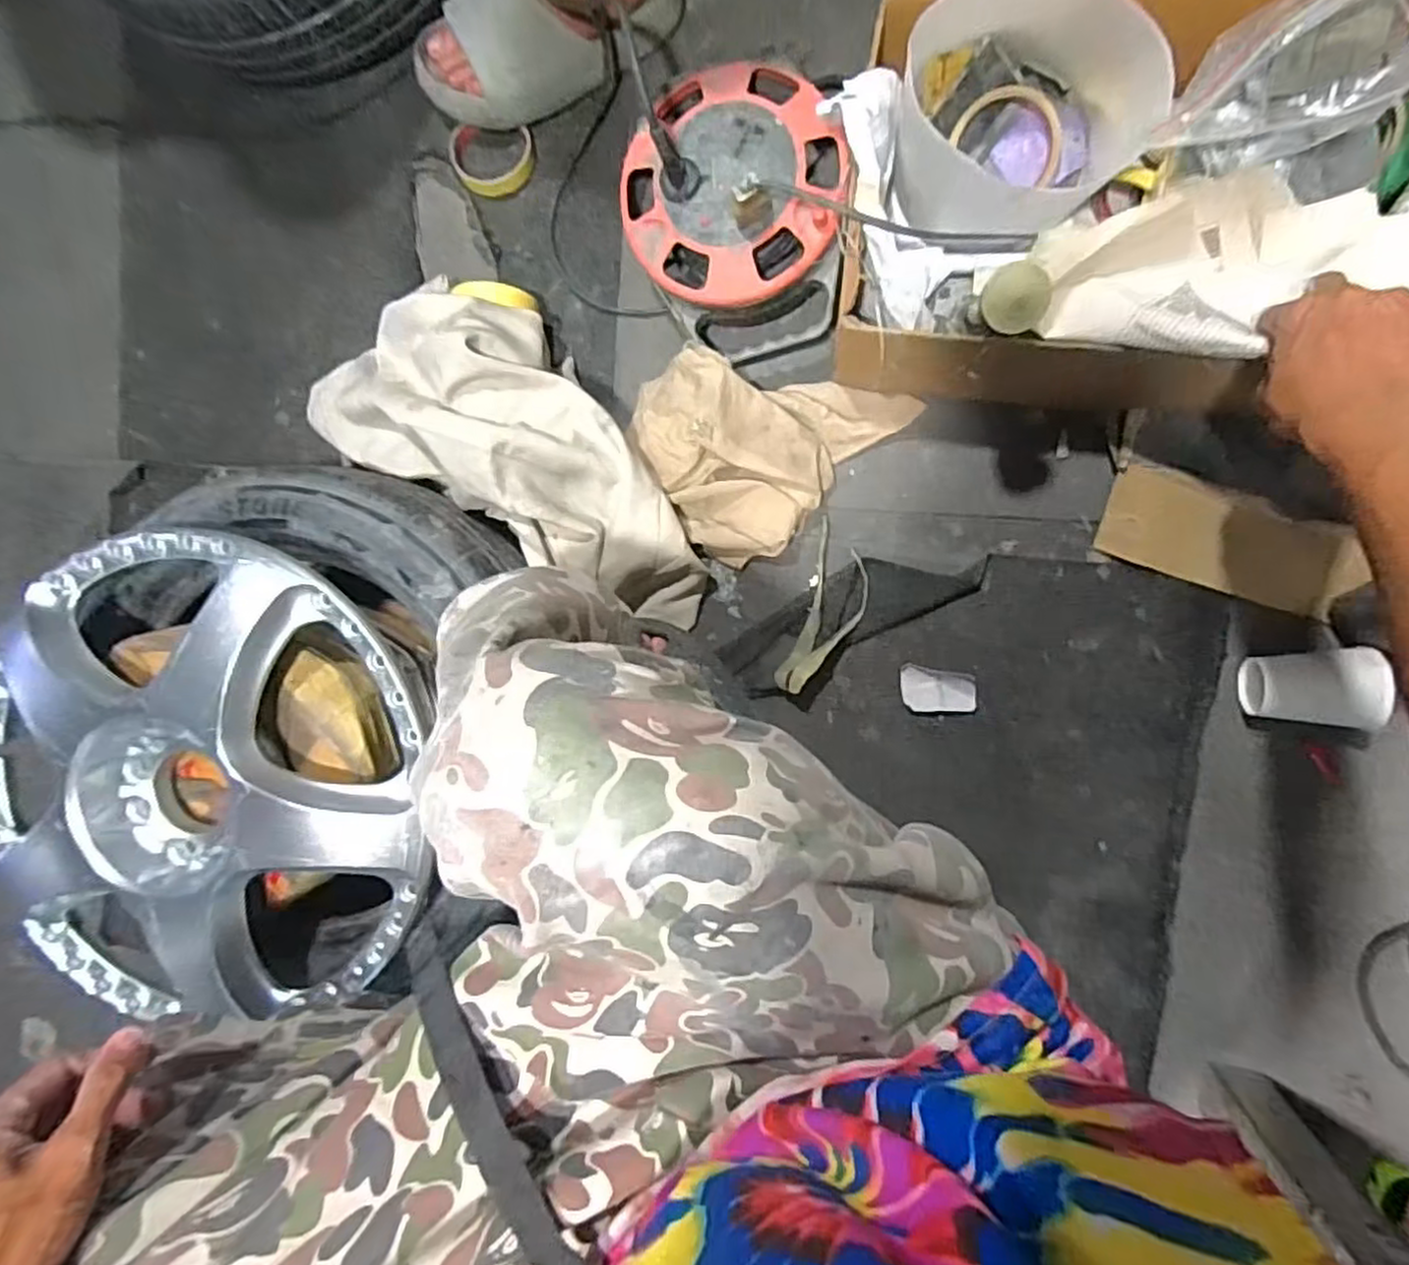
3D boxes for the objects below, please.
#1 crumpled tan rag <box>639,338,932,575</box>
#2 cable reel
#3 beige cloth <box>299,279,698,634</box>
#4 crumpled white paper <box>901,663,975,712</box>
[{"bbox_3d":[0.051,-0.162,0.693,0.264,0.071,0.187,13,96,8],"label":"crumpled tan rag"},{"bbox_3d":[0.033,-0.382,0.654,0.204,0.124,0.242,-18,91,9],"label":"cable reel"},{"bbox_3d":[-0.188,-0.194,0.692,0.451,0.155,0.192,30,100,6],"label":"beige cloth"},{"bbox_3d":[0.232,0.059,0.705,0.074,0.007,0.043,11,95,8],"label":"crumpled white paper"}]

